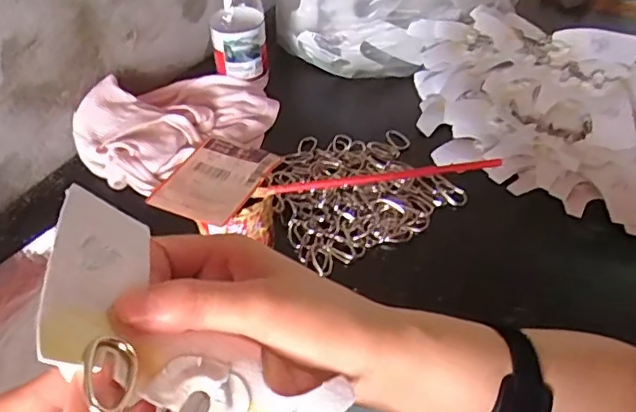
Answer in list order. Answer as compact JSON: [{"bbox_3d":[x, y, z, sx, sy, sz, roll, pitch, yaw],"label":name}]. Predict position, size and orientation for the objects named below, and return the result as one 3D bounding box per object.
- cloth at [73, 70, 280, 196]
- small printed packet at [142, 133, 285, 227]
[{"bbox_3d":[-0.146,-0.102,0.625,0.234,0.063,0.138,-27,52,-24],"label":"cloth"},{"bbox_3d":[-0.089,-0.024,0.489,0.077,0.007,0.098,20,50,21],"label":"small printed packet"}]

